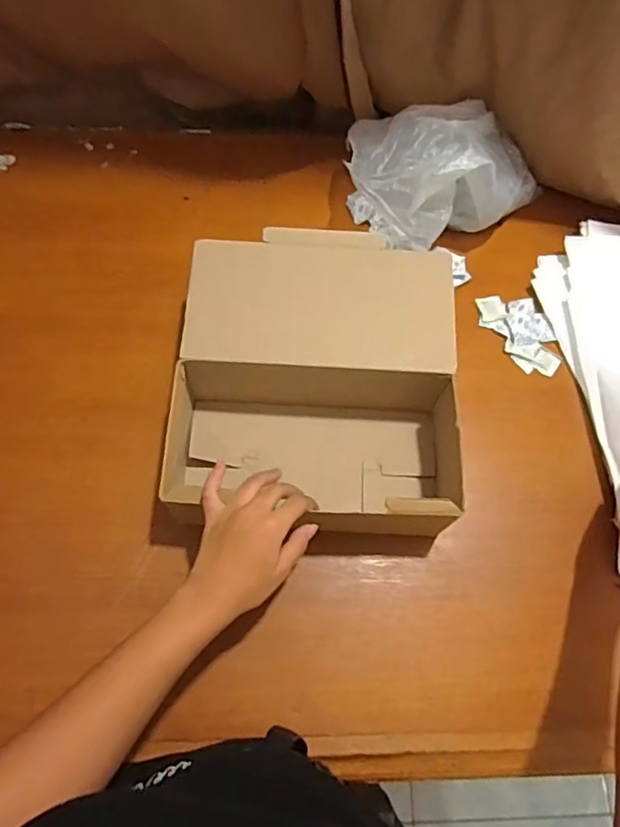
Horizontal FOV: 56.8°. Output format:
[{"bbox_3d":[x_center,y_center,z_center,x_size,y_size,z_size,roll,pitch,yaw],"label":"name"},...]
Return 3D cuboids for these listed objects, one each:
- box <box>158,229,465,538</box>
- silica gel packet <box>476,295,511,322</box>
[{"bbox_3d":[0.012,-0.032,0.601,0.281,0.118,0.287,3,68,0],"label":"box"},{"bbox_3d":[0.222,-0.127,0.697,0.032,0.005,0.036,-13,69,-9],"label":"silica gel packet"}]

